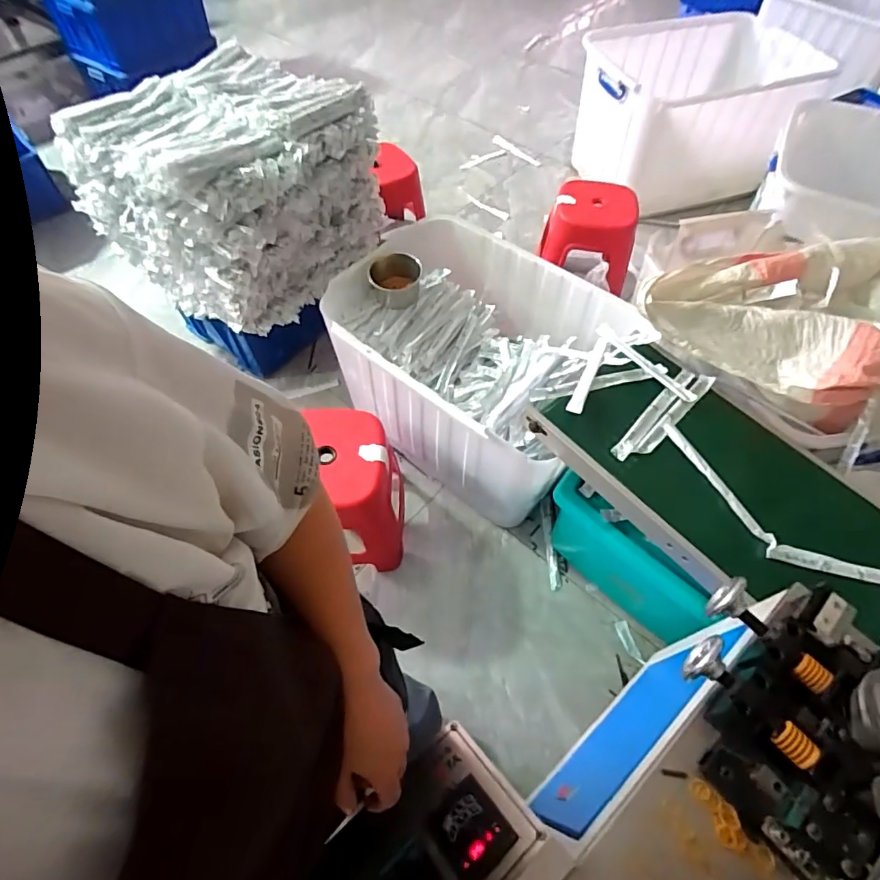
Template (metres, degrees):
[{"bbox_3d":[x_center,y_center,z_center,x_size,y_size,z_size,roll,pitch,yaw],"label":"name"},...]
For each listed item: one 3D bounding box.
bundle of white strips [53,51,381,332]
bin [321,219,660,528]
[{"bbox_3d":[-0.519,-0.689,1.348,0.512,0.416,0.553,28,62,15],"label":"bundle of white strips"},{"bbox_3d":[0.083,-0.196,1.335,0.715,0.405,0.515,38,65,20],"label":"bin"}]

